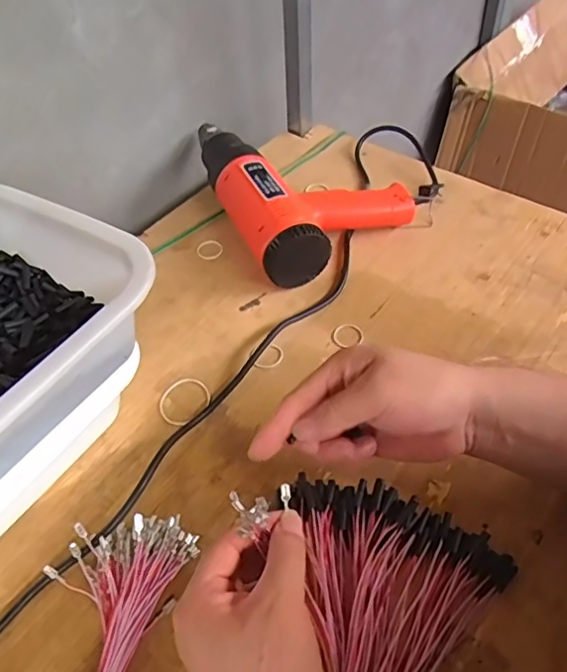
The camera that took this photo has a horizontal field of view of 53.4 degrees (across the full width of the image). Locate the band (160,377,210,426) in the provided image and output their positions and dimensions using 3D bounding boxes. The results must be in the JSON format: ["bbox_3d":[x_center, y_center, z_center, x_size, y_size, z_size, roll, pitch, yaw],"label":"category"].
[{"bbox_3d":[-0.088,0.057,0.500,0.042,0.004,0.047,37,61,28],"label":"band"}]

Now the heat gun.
[{"bbox_3d":[0.014,-0.177,0.642,0.179,0.071,0.263,-21,53,-14],"label":"heat gun"}]

